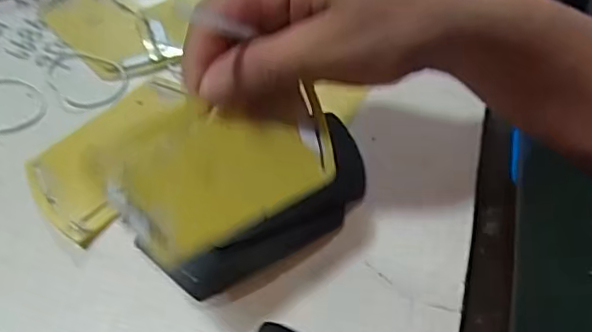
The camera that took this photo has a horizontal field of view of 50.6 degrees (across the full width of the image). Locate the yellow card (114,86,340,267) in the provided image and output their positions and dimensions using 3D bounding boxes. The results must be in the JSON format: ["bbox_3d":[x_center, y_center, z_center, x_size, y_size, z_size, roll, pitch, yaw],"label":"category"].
[{"bbox_3d":[-0.028,-0.002,0.270,0.099,0.004,0.054,-26,89,-28],"label":"yellow card"}]

